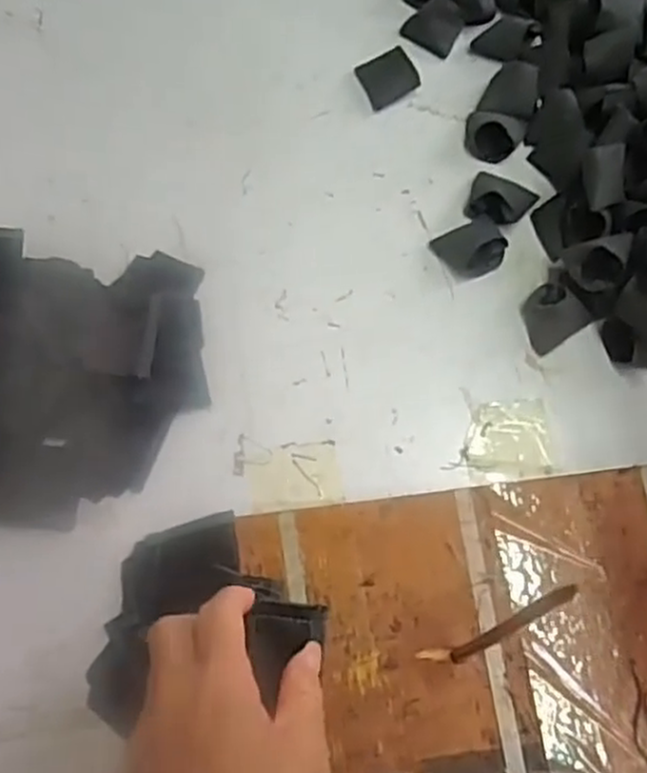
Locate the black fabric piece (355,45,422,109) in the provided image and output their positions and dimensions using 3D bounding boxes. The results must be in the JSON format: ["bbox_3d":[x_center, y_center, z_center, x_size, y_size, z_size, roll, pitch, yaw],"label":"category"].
[{"bbox_3d":[0.046,-0.226,0.547,0.035,0.021,0.037,-23,69,-9],"label":"black fabric piece"}]

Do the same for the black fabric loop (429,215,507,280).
[{"bbox_3d":[0.098,-0.091,0.495,0.041,0.015,0.037,-27,70,-10],"label":"black fabric loop"}]

